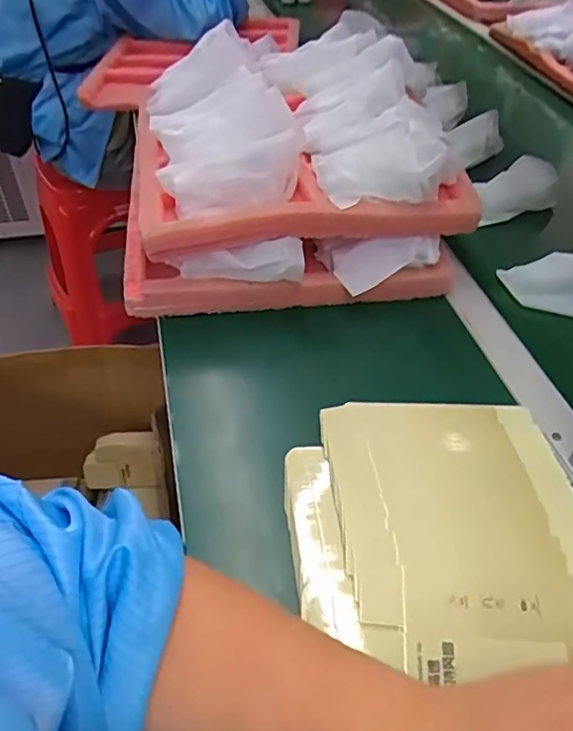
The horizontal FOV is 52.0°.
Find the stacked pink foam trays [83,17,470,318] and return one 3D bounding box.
[{"bbox_3d":[-0.009,-0.258,0.693,0.358,0.136,0.408,-8,44,-3],"label":"stacked pink foam trays"}]

